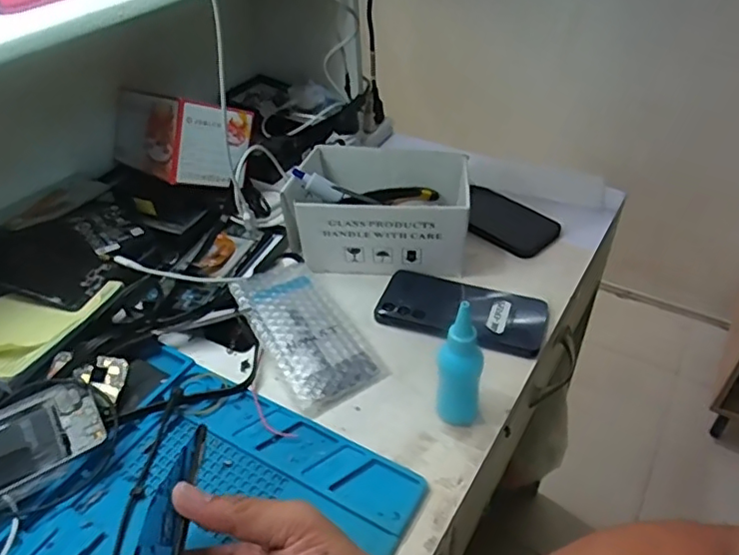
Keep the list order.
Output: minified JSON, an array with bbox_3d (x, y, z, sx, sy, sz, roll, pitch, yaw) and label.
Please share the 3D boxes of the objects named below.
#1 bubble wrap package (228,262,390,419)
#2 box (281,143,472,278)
[{"bbox_3d":[-0.065,0.048,0.562,0.087,0.020,0.181,-24,45,-23],"label":"bubble wrap package"},{"bbox_3d":[0.011,-0.077,0.640,0.188,0.087,0.112,4,41,8],"label":"box"}]

